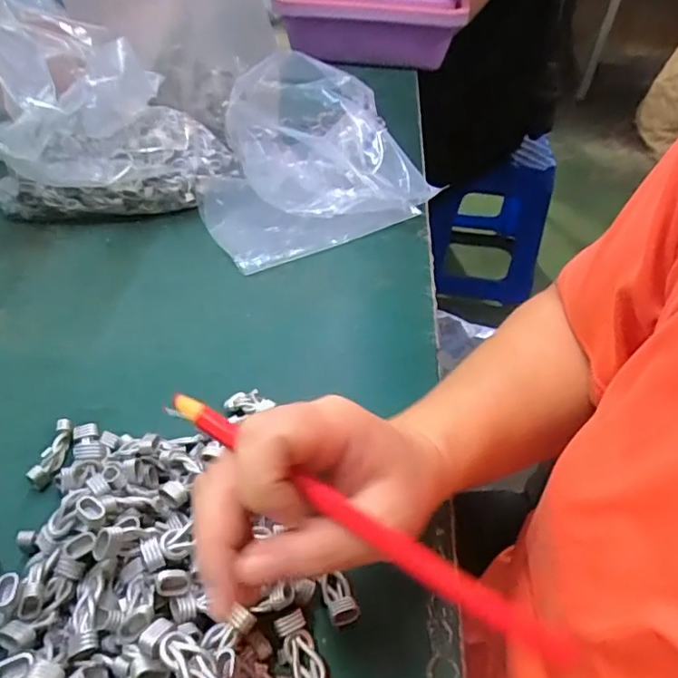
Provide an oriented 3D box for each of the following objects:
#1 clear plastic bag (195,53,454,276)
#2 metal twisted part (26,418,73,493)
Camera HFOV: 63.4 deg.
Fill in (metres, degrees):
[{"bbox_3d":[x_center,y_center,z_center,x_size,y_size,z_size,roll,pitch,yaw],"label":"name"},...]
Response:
[{"bbox_3d":[-0.045,-0.187,0.546,0.198,0.110,0.213,-17,46,-20],"label":"clear plastic bag"},{"bbox_3d":[-0.179,0.070,0.343,0.010,0.014,0.042,8,43,5],"label":"metal twisted part"}]

